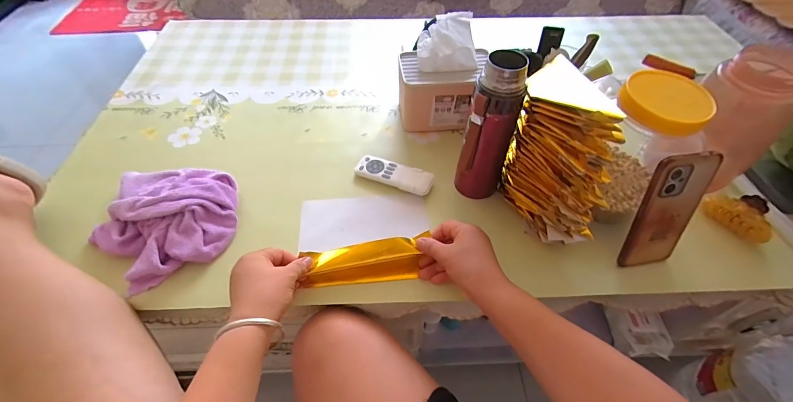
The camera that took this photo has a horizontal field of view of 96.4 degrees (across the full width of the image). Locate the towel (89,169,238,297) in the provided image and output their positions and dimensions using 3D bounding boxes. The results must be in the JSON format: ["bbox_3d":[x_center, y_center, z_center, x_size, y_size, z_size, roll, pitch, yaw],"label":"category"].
[{"bbox_3d":[-0.325,0.028,0.493,0.177,0.048,0.173,1,52,0],"label":"towel"}]

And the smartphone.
[{"bbox_3d":[0.336,0.015,0.439,0.073,0.164,0.013,-8,36,-7],"label":"smartphone"}]

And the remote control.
[{"bbox_3d":[-0.004,-0.041,0.574,0.126,0.017,0.046,19,54,14],"label":"remote control"}]

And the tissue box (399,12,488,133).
[{"bbox_3d":[0.079,-0.217,0.632,0.152,0.163,0.118,-1,52,-1],"label":"tissue box"}]

